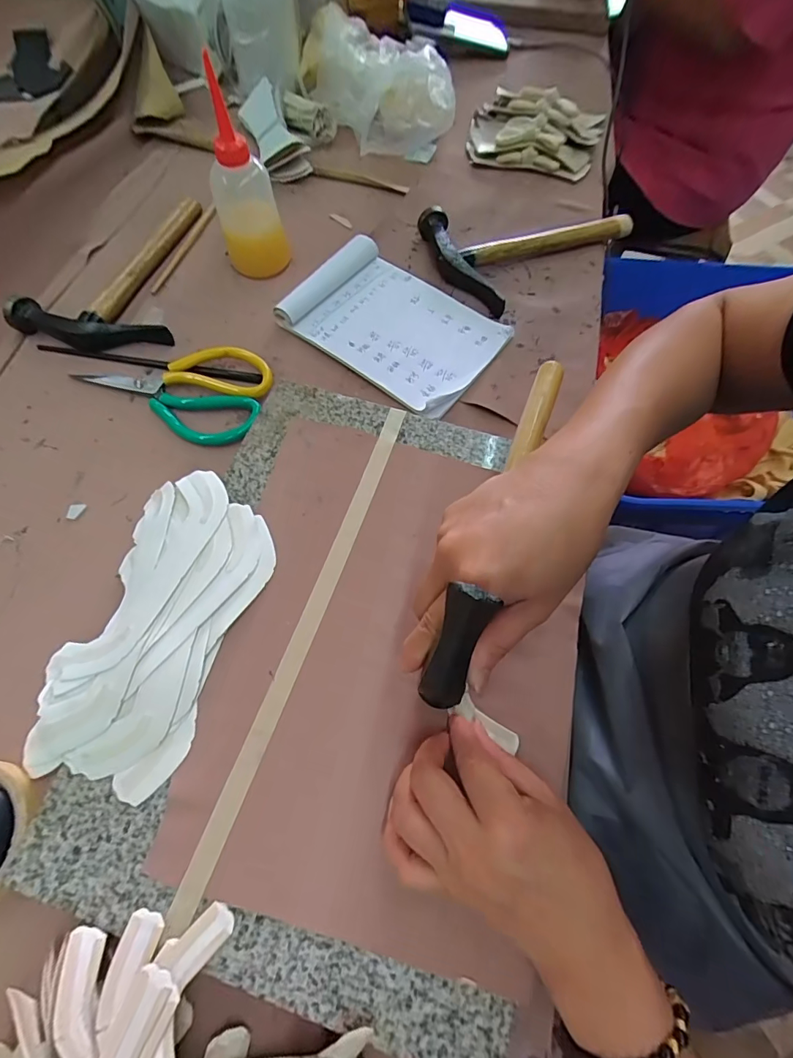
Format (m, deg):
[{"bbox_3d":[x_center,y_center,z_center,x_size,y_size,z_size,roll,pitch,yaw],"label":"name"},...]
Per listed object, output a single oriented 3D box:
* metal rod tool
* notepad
[{"bbox_3d":[-0.243,-0.163,0.440,0.227,0.010,0.012,9,67,3],"label":"metal rod tool"},{"bbox_3d":[-0.002,-0.208,0.453,0.203,0.023,0.140,33,71,13],"label":"notepad"}]

